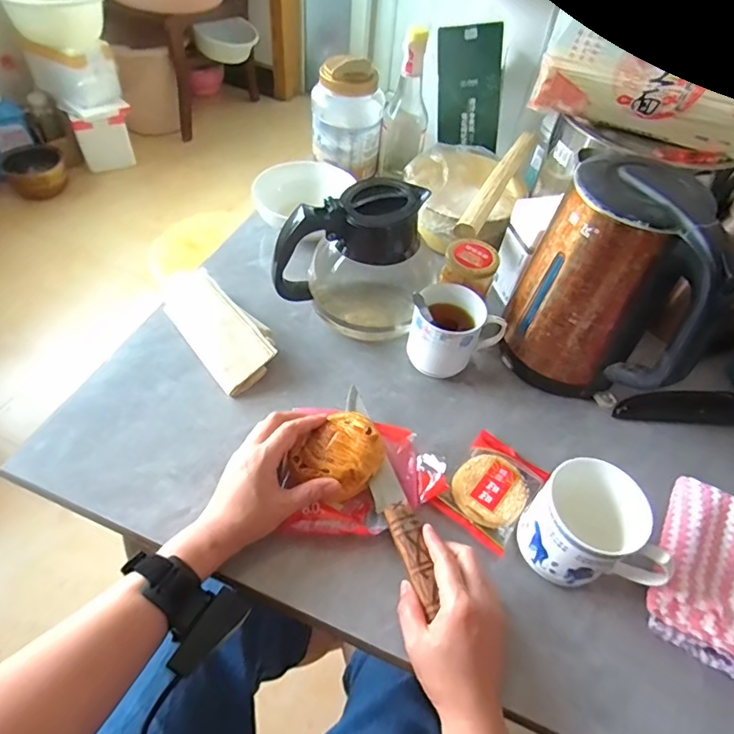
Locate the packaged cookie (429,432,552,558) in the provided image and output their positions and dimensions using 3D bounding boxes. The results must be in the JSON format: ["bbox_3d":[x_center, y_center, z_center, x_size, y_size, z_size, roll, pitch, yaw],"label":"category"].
[{"bbox_3d":[0.129,0.126,0.521,0.079,0.018,0.108,33,55,19],"label":"packaged cookie"}]

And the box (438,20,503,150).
[{"bbox_3d":[0.164,-0.437,0.799,0.097,0.172,0.027,-3,35,0],"label":"box"}]

